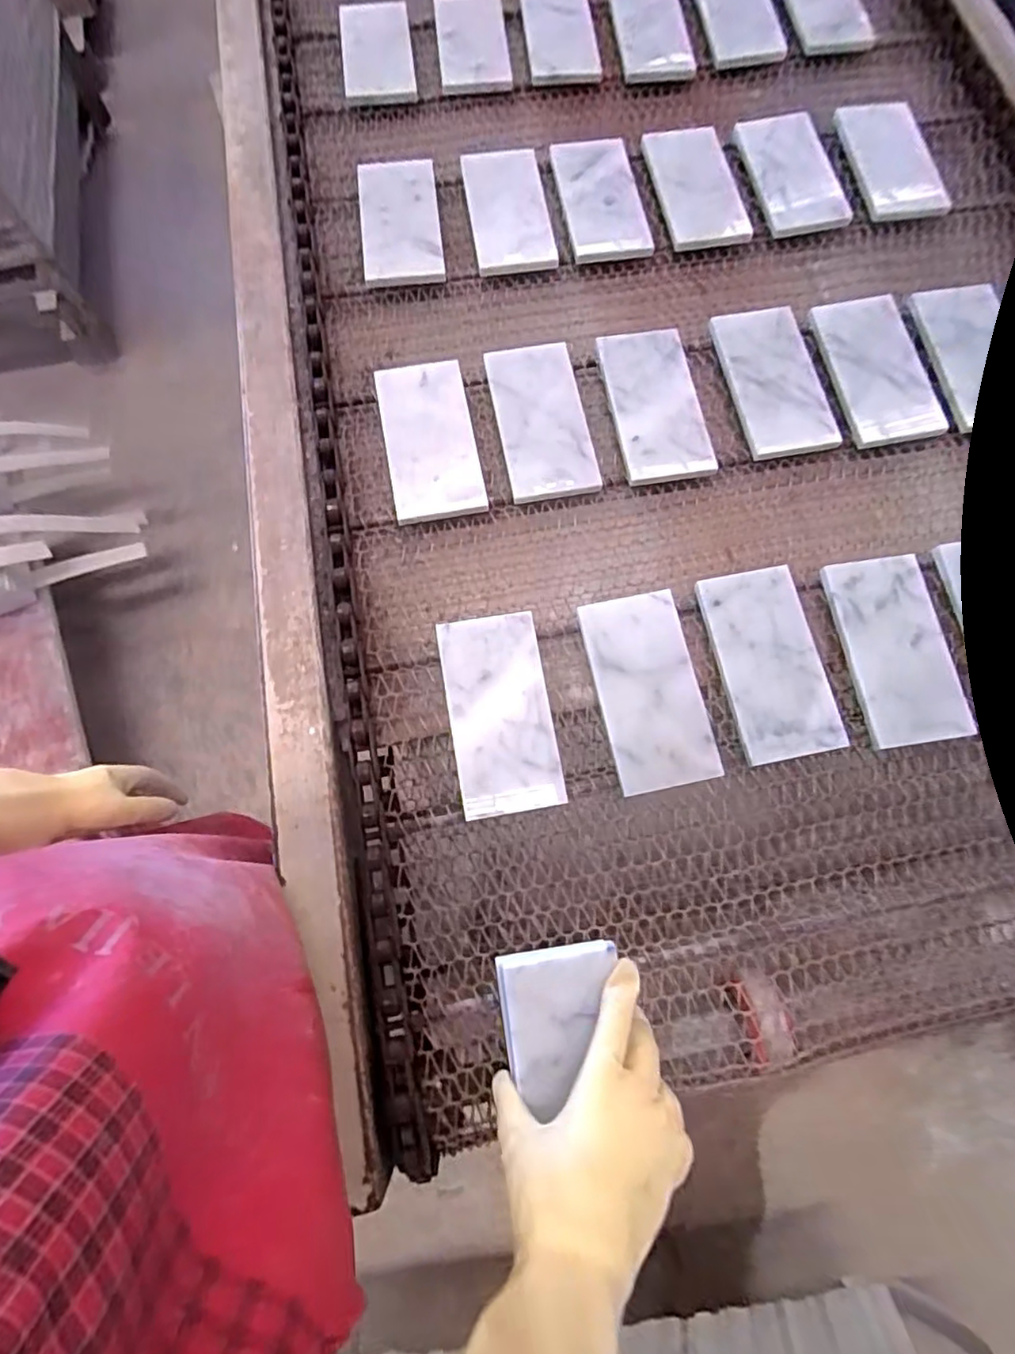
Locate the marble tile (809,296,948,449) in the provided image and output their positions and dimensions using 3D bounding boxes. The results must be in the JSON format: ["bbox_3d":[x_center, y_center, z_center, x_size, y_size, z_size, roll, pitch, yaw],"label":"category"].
[{"bbox_3d":[0.345,-0.292,0.571,0.080,0.013,0.160,-8,74,6],"label":"marble tile"}]

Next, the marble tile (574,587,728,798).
[{"bbox_3d":[0.110,0.009,0.475,0.076,0.004,0.152,-12,77,0],"label":"marble tile"}]

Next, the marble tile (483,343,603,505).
[{"bbox_3d":[0.030,-0.231,0.539,0.075,0.009,0.157,-10,70,0],"label":"marble tile"}]

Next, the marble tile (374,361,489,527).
[{"bbox_3d":[-0.069,-0.210,0.531,0.077,0.014,0.152,-9,70,-8],"label":"marble tile"}]

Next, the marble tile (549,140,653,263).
[{"bbox_3d":[0.093,-0.491,0.622,0.078,0.018,0.143,-9,72,-3],"label":"marble tile"}]

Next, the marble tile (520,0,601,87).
[{"bbox_3d":[0.058,-0.740,0.693,0.079,0.011,0.163,-4,69,3],"label":"marble tile"}]

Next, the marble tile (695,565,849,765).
[{"bbox_3d":[0.209,-0.013,0.485,0.080,0.006,0.154,-11,76,-4],"label":"marble tile"}]

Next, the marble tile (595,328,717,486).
[{"bbox_3d":[0.132,-0.250,0.552,0.078,0.014,0.152,-10,70,1],"label":"marble tile"}]

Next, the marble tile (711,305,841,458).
[{"bbox_3d":[0.247,-0.278,0.563,0.077,0.008,0.156,-10,74,2],"label":"marble tile"}]

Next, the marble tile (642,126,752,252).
[{"bbox_3d":[0.197,-0.515,0.635,0.081,0.015,0.148,-9,72,-3],"label":"marble tile"}]

